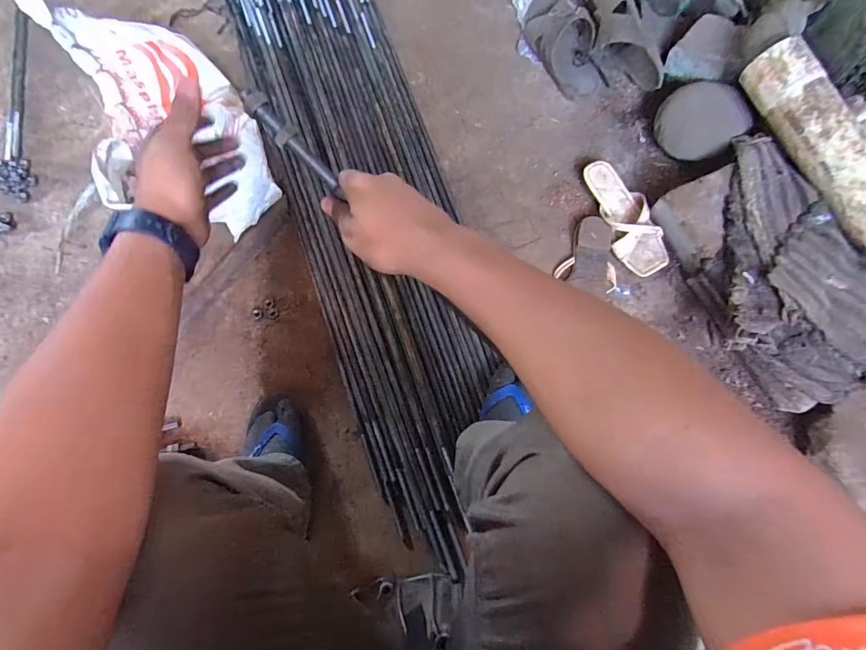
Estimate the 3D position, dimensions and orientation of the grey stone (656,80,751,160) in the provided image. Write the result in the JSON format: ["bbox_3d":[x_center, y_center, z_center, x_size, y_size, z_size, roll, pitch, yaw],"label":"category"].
[{"bbox_3d":[0.532,-0.406,0.822,0.156,0.066,0.152,0,75,0],"label":"grey stone"}]

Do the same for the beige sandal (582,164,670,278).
[{"bbox_3d":[0.372,-0.211,0.791,0.093,0.035,0.246,-14,77,-4],"label":"beige sandal"}]

